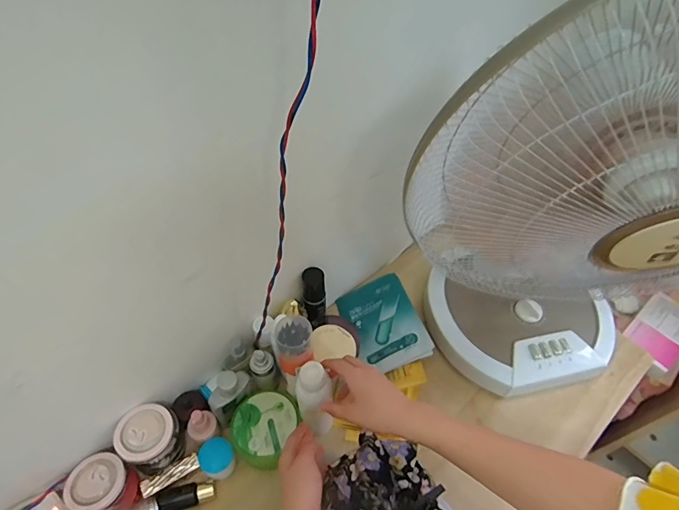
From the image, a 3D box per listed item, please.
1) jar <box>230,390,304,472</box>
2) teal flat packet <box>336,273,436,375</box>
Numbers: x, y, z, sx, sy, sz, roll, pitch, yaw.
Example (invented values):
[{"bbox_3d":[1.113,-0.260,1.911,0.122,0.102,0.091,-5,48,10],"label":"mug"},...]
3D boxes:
[{"bbox_3d":[-0.108,0.257,0.611,0.094,0.053,0.098,23,54,15],"label":"jar"},{"bbox_3d":[0.076,0.117,0.734,0.122,0.011,0.183,-29,46,5],"label":"teal flat packet"}]

